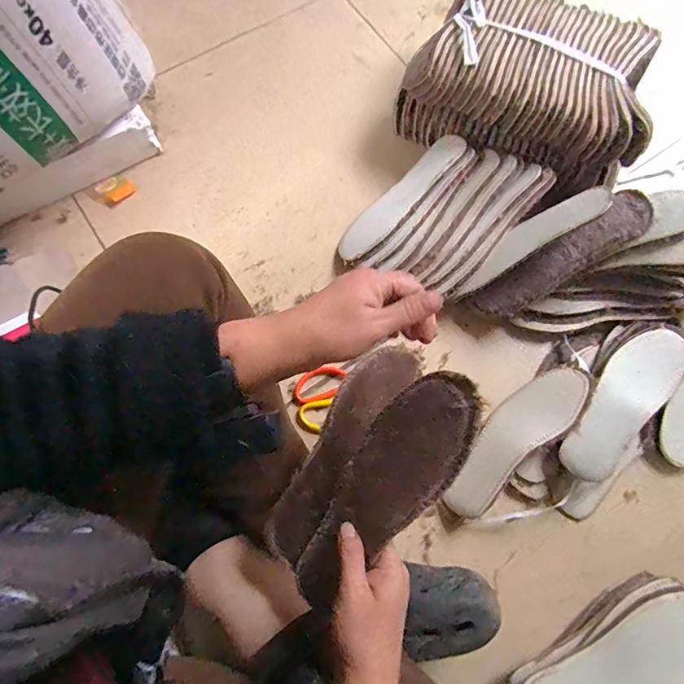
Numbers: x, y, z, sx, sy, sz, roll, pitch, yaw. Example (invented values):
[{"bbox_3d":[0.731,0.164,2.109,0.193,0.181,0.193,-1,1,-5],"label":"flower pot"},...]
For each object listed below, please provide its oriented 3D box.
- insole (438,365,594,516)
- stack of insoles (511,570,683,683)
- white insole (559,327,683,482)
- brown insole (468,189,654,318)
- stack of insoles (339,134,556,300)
[{"bbox_3d":[0.225,0.125,0.601,0.241,0.013,0.082,-44,39,-4],"label":"insole"},{"bbox_3d":[0.307,0.366,0.519,0.242,0.082,0.096,-31,78,-11],"label":"stack of insoles"},{"bbox_3d":[0.369,0.074,0.592,0.076,0.017,0.237,40,76,24],"label":"white insole"},{"bbox_3d":[0.291,-0.106,0.604,0.234,0.024,0.063,-35,93,18],"label":"brown insole"},{"bbox_3d":[0.141,-0.184,0.681,0.199,0.096,0.259,39,76,8],"label":"stack of insoles"}]

